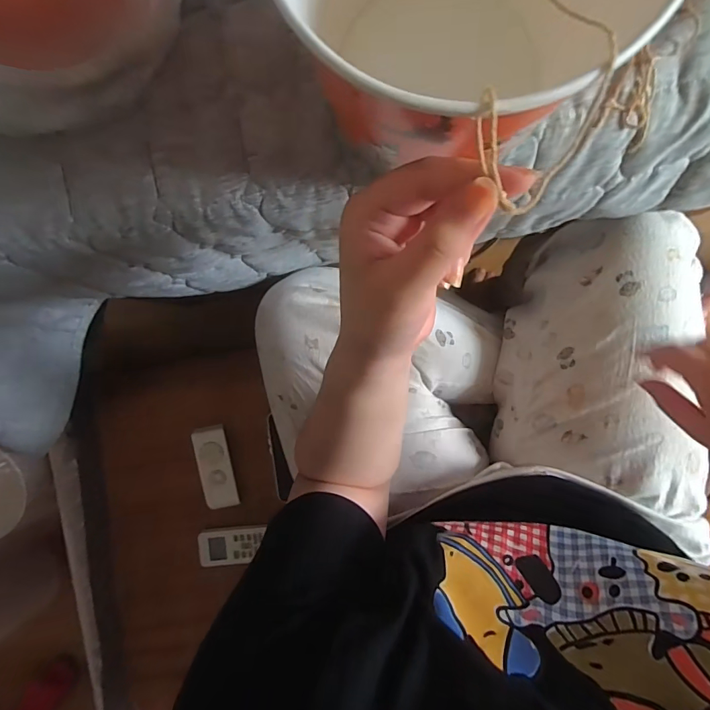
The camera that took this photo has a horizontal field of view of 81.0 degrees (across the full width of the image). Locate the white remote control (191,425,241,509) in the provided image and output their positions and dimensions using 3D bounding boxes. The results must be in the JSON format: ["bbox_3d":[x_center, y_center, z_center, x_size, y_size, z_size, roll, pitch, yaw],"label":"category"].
[{"bbox_3d":[-0.215,0.174,0.636,0.048,0.023,0.127,-11,94,4],"label":"white remote control"}]

